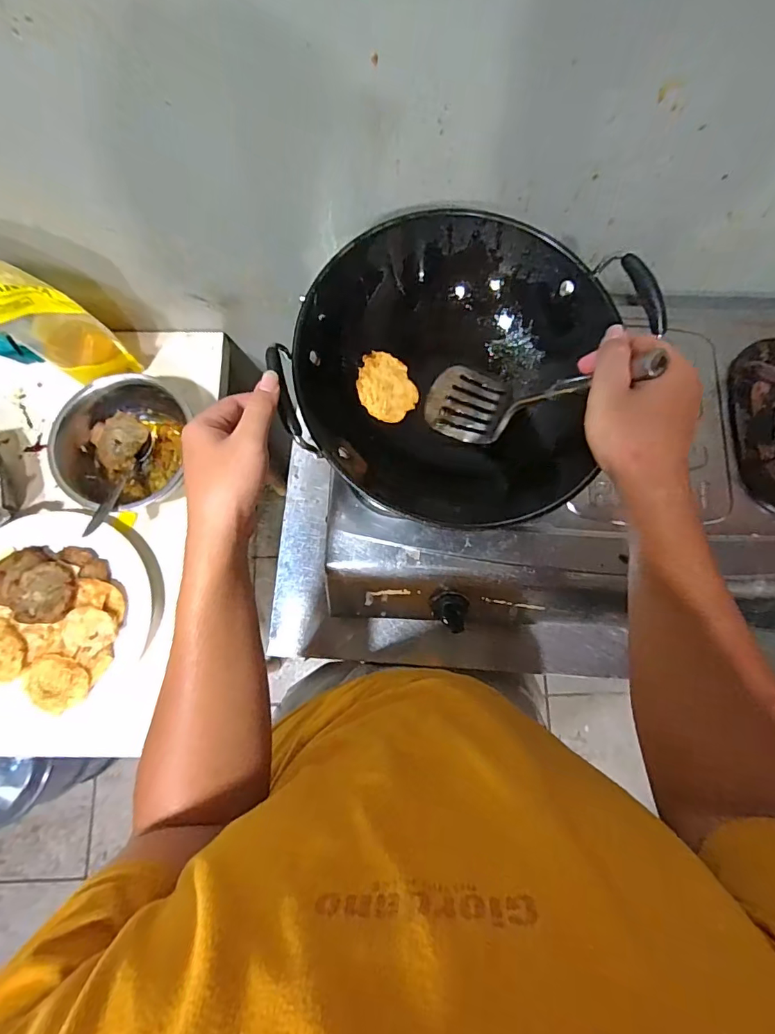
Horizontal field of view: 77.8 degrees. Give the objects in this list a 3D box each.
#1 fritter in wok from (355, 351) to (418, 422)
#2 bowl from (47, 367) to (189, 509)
[{"bbox_3d":[0.000,-0.136,0.512,0.068,0.009,0.071,3,83,-25],"label":"fritter in wok"},{"bbox_3d":[-0.355,-0.097,0.649,0.162,0.084,0.168,0,78,0],"label":"bowl"}]

